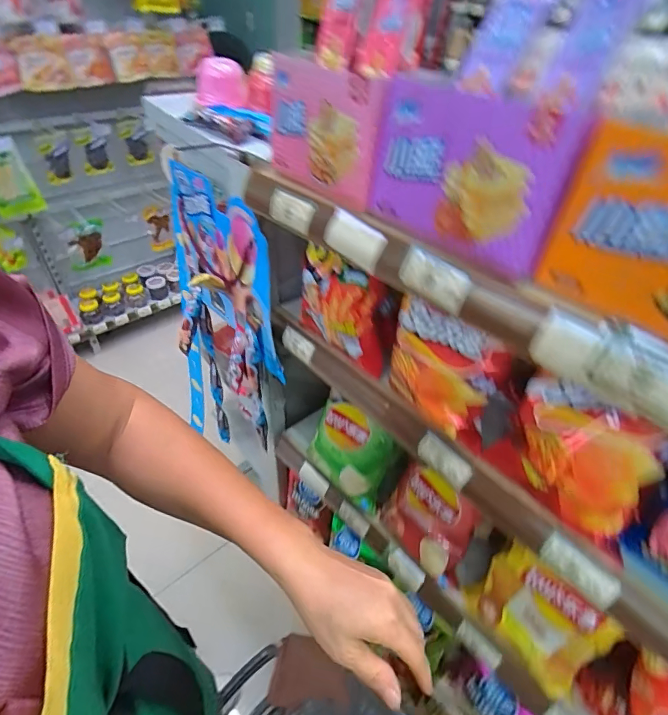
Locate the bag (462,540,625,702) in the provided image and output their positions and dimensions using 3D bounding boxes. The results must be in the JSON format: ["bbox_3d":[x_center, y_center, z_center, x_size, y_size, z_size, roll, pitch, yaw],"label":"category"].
[{"bbox_3d":[0.243,0.314,0.527,0.050,0.137,0.150,3,29,-39],"label":"bag"}]

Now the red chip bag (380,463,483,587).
[{"bbox_3d":[0.132,0.237,0.611,0.057,0.138,0.139,-29,51,-31],"label":"red chip bag"}]

